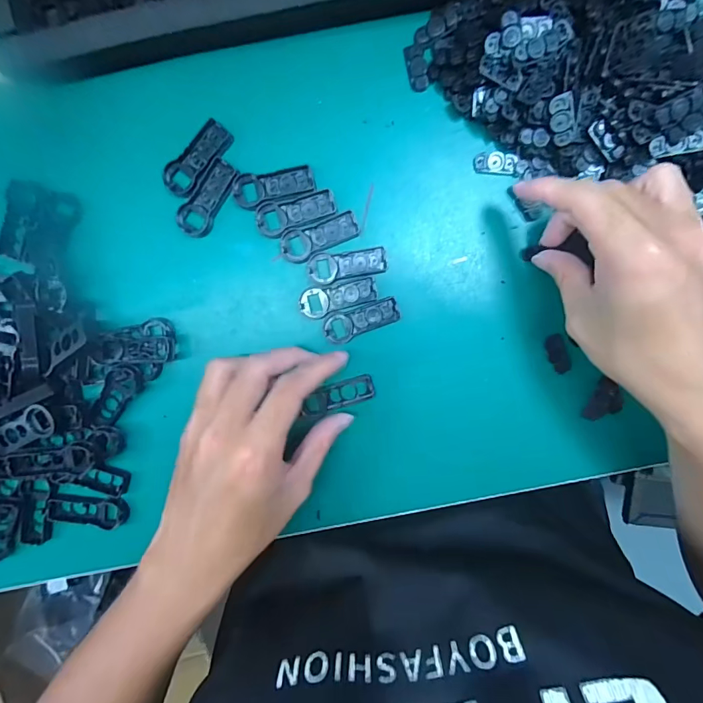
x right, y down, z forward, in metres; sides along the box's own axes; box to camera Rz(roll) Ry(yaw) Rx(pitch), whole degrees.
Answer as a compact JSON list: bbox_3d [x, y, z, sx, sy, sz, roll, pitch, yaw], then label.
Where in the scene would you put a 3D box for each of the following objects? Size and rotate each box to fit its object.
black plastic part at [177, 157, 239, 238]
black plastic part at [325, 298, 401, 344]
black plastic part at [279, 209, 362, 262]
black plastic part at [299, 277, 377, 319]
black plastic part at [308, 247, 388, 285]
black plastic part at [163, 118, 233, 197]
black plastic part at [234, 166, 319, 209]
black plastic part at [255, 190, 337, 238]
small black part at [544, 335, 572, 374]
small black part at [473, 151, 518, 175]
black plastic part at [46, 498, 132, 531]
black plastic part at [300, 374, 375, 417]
[{"bbox_3d":[-0.098,-0.103,0.271,0.021,0.004,0.053,29,96,-2],"label":"black plastic part"},{"bbox_3d":[0.007,-0.022,0.281,0.053,0.004,0.021,-19,96,3],"label":"black plastic part"},{"bbox_3d":[-0.022,-0.078,0.274,0.054,0.004,0.020,-20,96,3],"label":"black plastic part"},{"bbox_3d":[-0.009,-0.038,0.280,0.053,0.004,0.020,-15,96,2],"label":"black plastic part"},{"bbox_3d":[-0.002,-0.060,0.276,0.053,0.004,0.019,-9,96,2],"label":"black plastic part"},{"bbox_3d":[-0.103,-0.128,0.266,0.020,0.004,0.054,45,95,-4],"label":"black plastic part"},{"bbox_3d":[-0.052,-0.111,0.270,0.054,0.004,0.021,-10,96,2],"label":"black plastic part"},{"bbox_3d":[-0.038,-0.095,0.272,0.054,0.004,0.022,-15,96,2],"label":"black plastic part"},{"bbox_3d":[0.147,0.002,0.285,0.013,0.004,0.028,-20,96,3],"label":"small black part"},{"bbox_3d":[0.097,-0.127,0.270,0.028,0.004,0.013,5,96,0],"label":"small black part"},{"bbox_3d":[-0.194,0.119,0.296,0.054,0.011,0.022,0,96,1],"label":"black plastic part"},{"bbox_3d":[-0.009,0.032,0.288,0.052,0.008,0.020,-22,98,-3],"label":"black plastic part"}]

